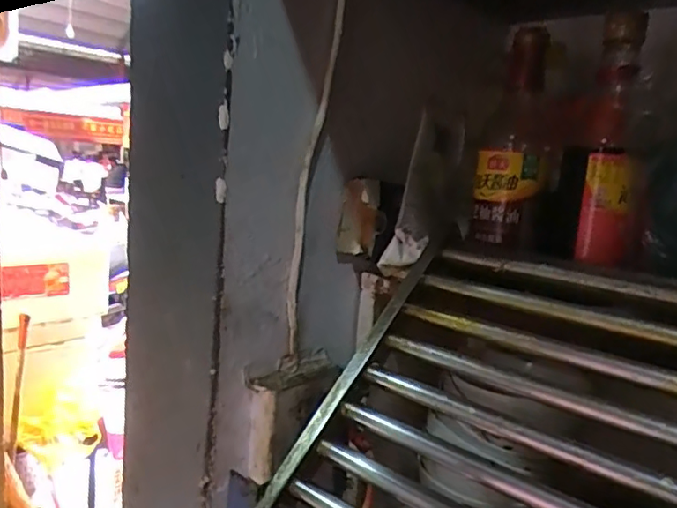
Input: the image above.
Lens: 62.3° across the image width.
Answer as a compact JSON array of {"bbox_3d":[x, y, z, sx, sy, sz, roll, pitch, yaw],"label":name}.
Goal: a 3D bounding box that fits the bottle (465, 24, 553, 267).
[{"bbox_3d":[0.165,-0.099,0.518,0.070,0.183,0.073,7,10,15],"label":"bottle"}]

